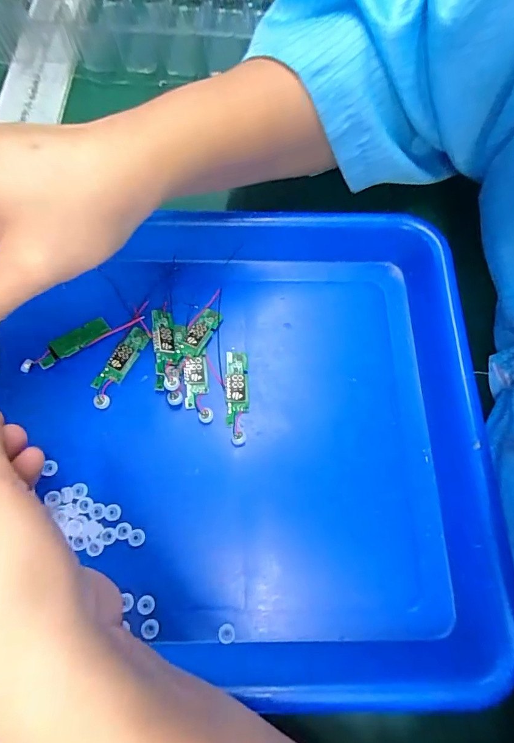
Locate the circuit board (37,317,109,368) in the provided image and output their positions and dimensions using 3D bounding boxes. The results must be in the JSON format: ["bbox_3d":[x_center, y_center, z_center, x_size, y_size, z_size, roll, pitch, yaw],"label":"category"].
[{"bbox_3d":[-0.105,-0.017,0.238,0.013,0.004,0.042,42,63,13],"label":"circuit board"}]

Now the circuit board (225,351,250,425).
[{"bbox_3d":[-0.011,0.009,0.233,0.013,0.007,0.040,-3,69,-1],"label":"circuit board"}]

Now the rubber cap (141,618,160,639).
[{"bbox_3d":[-0.050,0.120,0.193,0.008,0.004,0.007,33,73,11],"label":"rubber cap"}]

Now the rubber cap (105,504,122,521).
[{"bbox_3d":[-0.073,0.071,0.209,0.008,0.004,0.008,0,70,-1],"label":"rubber cap"}]

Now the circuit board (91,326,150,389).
[{"bbox_3d":[-0.077,-0.007,0.237,0.013,0.005,0.041,25,71,9],"label":"circuit board"}]

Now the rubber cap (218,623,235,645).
[{"bbox_3d":[-0.014,0.124,0.196,0.008,0.004,0.008,0,70,-1],"label":"rubber cap"}]

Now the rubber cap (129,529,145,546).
[{"bbox_3d":[-0.060,0.082,0.205,0.008,0.004,0.008,0,70,-1],"label":"rubber cap"}]

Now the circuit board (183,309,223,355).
[{"bbox_3d":[-0.033,-0.024,0.243,0.013,0.006,0.031,26,72,8],"label":"circuit board"}]

